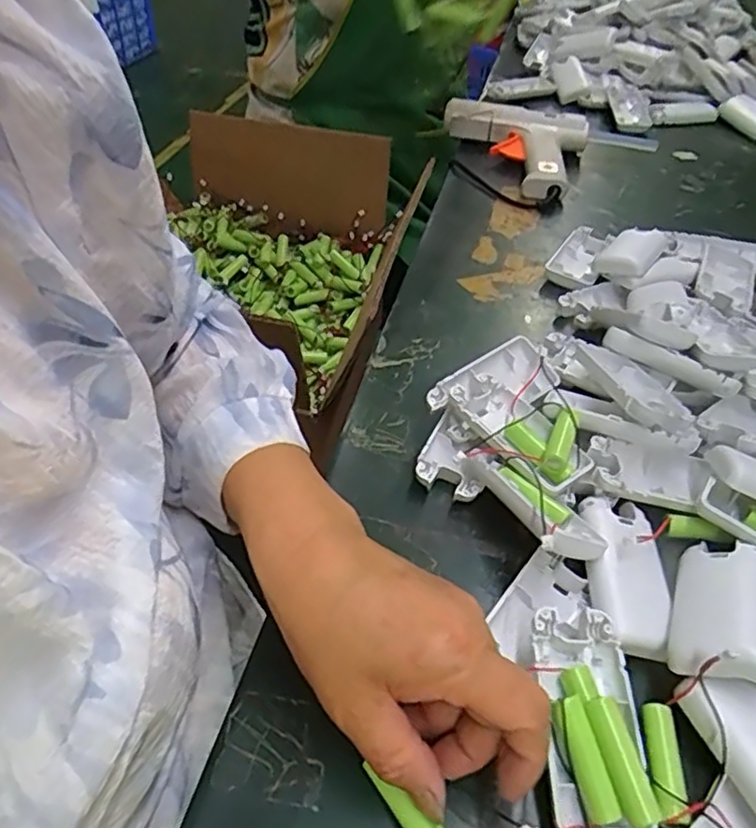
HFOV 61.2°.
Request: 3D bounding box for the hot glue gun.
[{"bbox_3d":[0.152,-0.306,0.744,0.165,0.058,0.154,11,47,8],"label":"hot glue gun"}]

